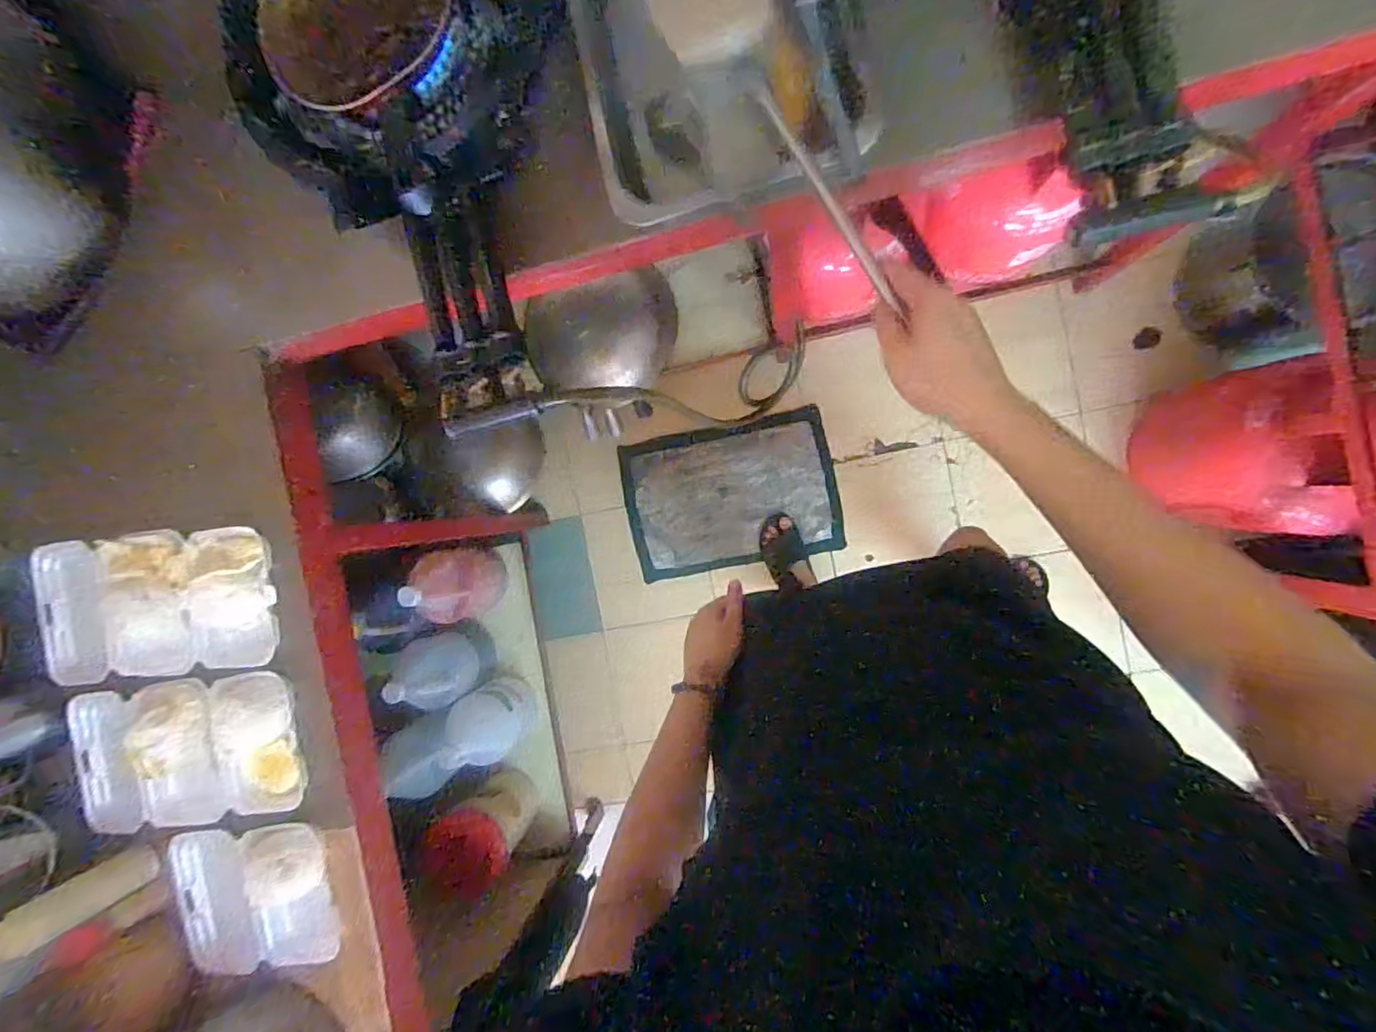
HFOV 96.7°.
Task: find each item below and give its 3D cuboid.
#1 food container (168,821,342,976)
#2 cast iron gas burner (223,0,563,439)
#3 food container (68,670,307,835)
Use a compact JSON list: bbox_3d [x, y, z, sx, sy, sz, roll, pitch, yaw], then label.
[{"bbox_3d":[-0.570,0.497,0.790,0.239,0.051,0.186,-11,90,9],"label":"food container"},{"bbox_3d":[-0.274,-0.384,0.656,0.273,0.153,0.473,-2,105,9],"label":"cast iron gas burner"},{"bbox_3d":[-0.662,0.311,0.787,0.353,0.060,0.190,-11,90,9],"label":"food container"}]

